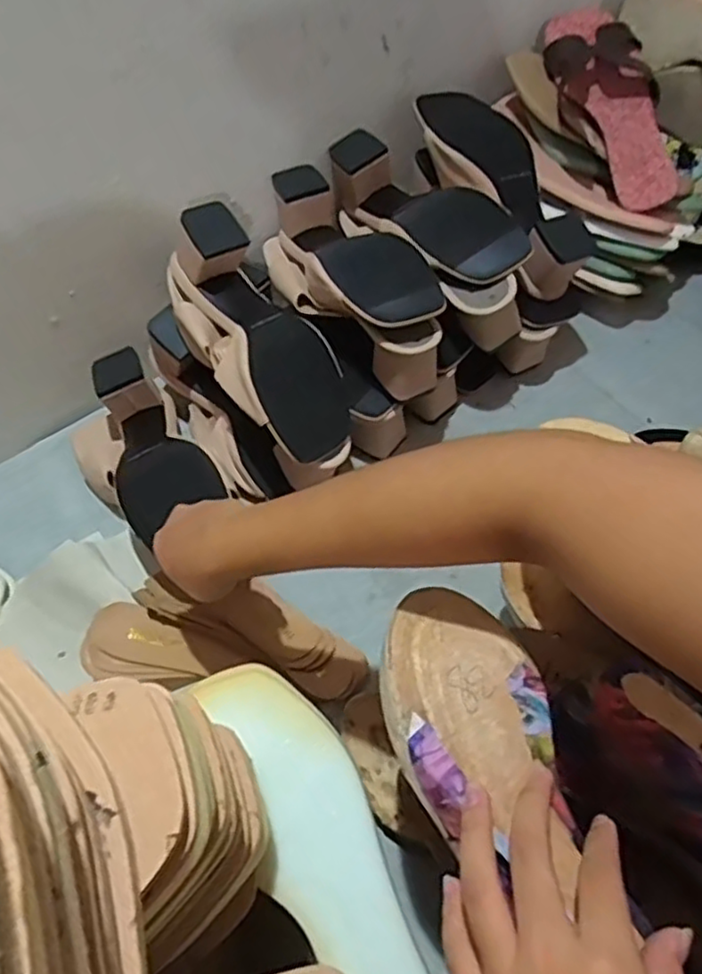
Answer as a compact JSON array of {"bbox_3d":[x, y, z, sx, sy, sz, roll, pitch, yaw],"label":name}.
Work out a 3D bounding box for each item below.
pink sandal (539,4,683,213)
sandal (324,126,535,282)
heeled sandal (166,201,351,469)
[{"bbox_3d":[0.275,-0.406,0.721,0.086,0.044,0.254,-16,78,-7],"label":"pink sandal"},{"bbox_3d":[0.072,-0.261,0.679,0.102,0.075,0.238,-30,62,-15],"label":"sandal"},{"bbox_3d":[-0.081,-0.124,0.606,0.096,0.075,0.238,-33,86,-16],"label":"heeled sandal"}]

